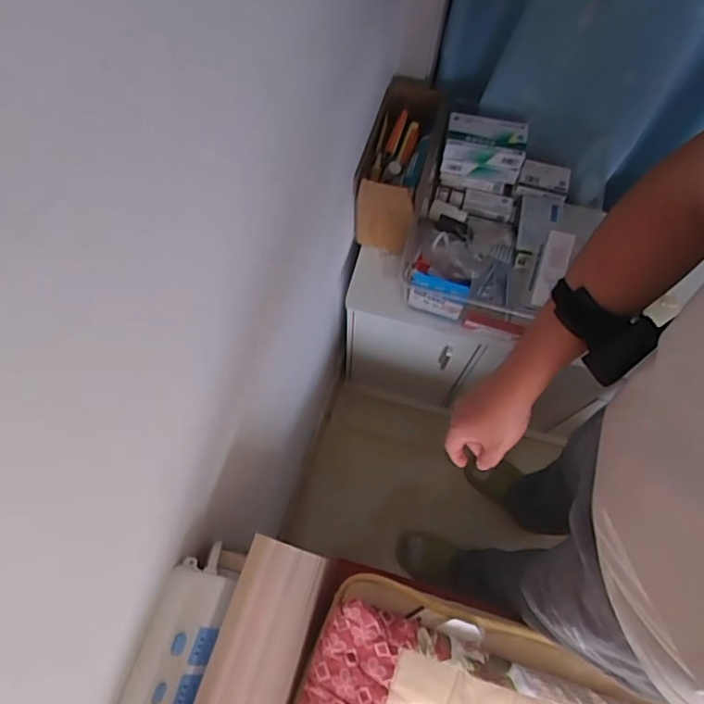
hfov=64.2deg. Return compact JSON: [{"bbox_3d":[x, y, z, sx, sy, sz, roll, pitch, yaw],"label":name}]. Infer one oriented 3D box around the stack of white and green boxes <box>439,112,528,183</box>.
[{"bbox_3d":[0.238,-0.370,1.021,0.139,0.081,0.076,8,69,1],"label":"stack of white and green boxes"}]

